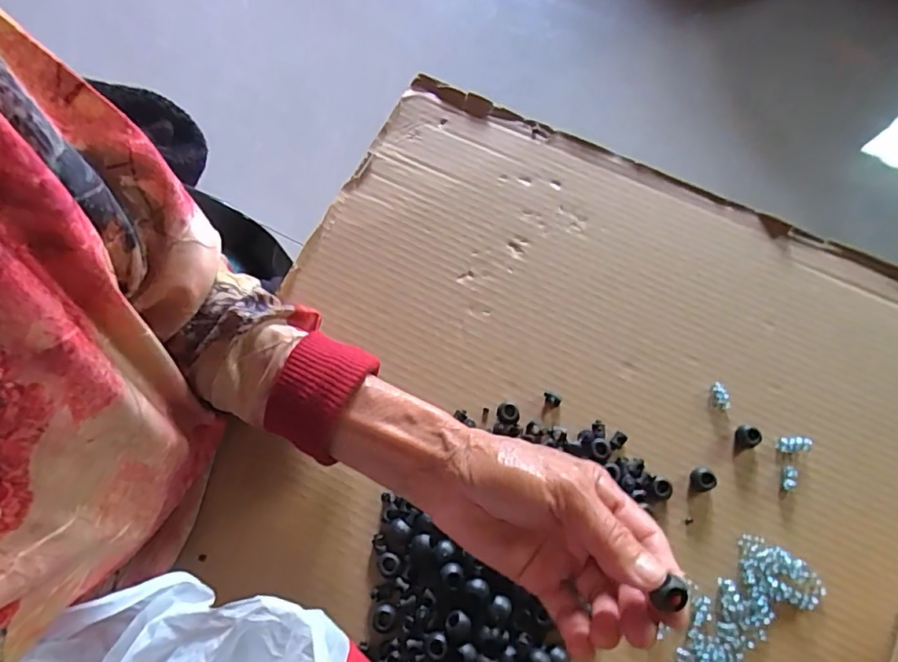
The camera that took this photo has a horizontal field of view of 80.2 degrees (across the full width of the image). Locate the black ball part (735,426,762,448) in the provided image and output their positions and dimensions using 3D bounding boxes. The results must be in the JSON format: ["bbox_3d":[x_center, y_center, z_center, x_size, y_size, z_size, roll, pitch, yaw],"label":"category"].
[{"bbox_3d":[0.198,0.070,0.353,0.011,0.012,0.014,-16,72,-4],"label":"black ball part"}]

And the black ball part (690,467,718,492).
[{"bbox_3d":[0.164,0.096,0.344,0.014,0.015,0.015,-3,71,1],"label":"black ball part"}]

